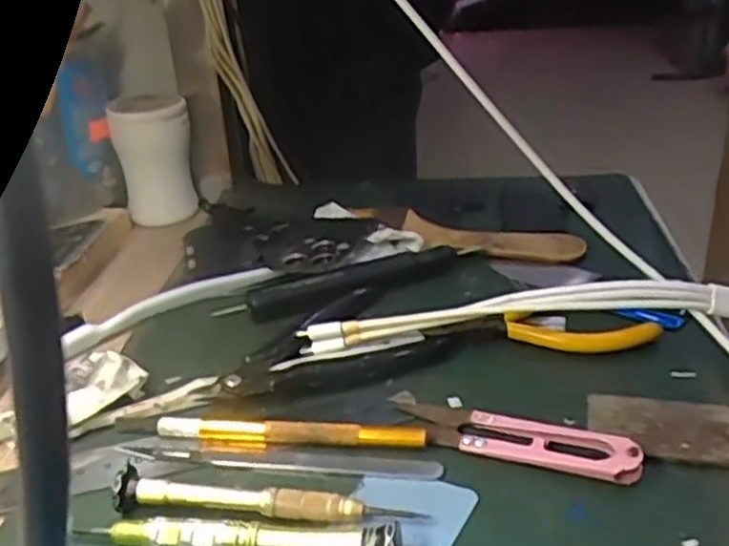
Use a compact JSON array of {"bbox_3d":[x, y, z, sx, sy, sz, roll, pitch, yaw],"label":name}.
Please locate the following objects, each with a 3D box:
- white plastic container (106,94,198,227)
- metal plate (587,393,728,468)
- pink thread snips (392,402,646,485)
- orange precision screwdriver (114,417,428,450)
[{"bbox_3d":[-0.147,-0.082,0.539,0.048,0.081,0.050,18,34,35],"label":"white plastic container"},{"bbox_3d":[0.122,0.062,0.304,0.060,0.004,0.035,6,29,18],"label":"metal plate"},{"bbox_3d":[0.059,0.065,0.303,0.101,0.011,0.022,10,30,25],"label":"pink thread snips"},{"bbox_3d":[-0.042,0.067,0.316,0.134,0.007,0.010,1,28,9],"label":"orange precision screwdriver"}]

